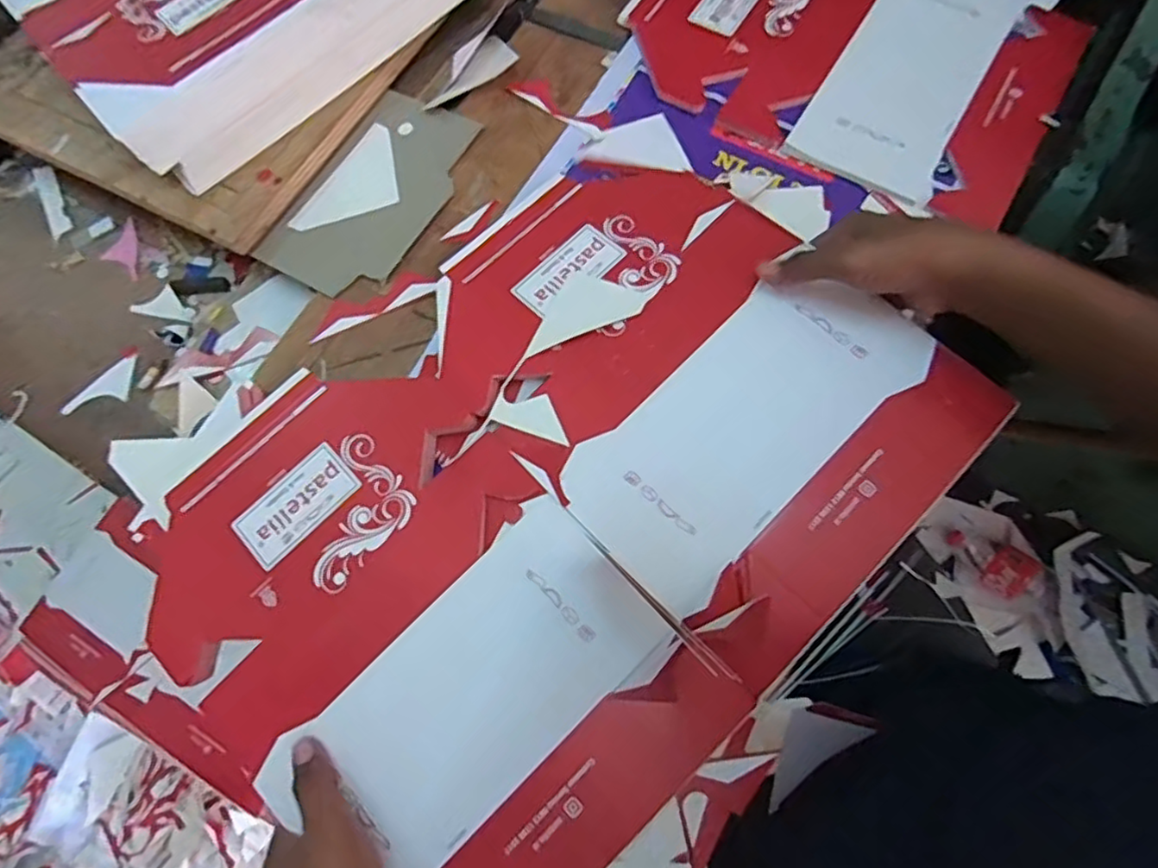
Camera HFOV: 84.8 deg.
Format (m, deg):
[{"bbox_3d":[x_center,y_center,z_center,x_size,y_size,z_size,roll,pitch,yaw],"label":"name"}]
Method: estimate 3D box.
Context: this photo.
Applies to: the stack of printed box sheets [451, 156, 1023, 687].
[{"bbox_3d":[0.070,-0.053,0.470,0.269,0.045,0.380,-43,70,-11],"label":"stack of printed box sheets"}]

